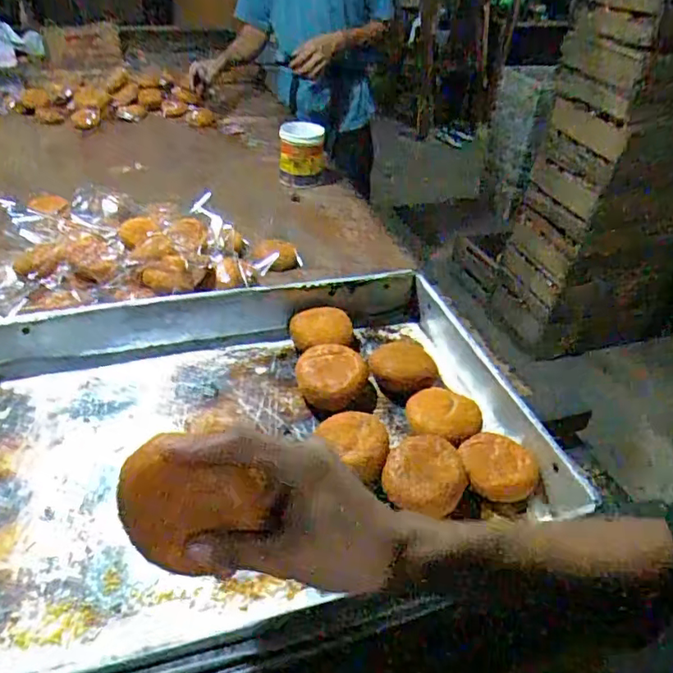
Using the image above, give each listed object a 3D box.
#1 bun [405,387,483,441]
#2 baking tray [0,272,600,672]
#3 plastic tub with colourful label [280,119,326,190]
[{"bbox_3d":[0.119,0.090,0.632,0.078,0.035,0.079,-1,39,-8],"label":"bun"},{"bbox_3d":[-0.118,0.099,0.582,0.643,0.074,0.404,-9,41,-18],"label":"baking tray"},{"bbox_3d":[-0.085,-0.445,1.419,0.117,0.156,0.098,2,38,-4],"label":"plastic tub with colourful label"}]

